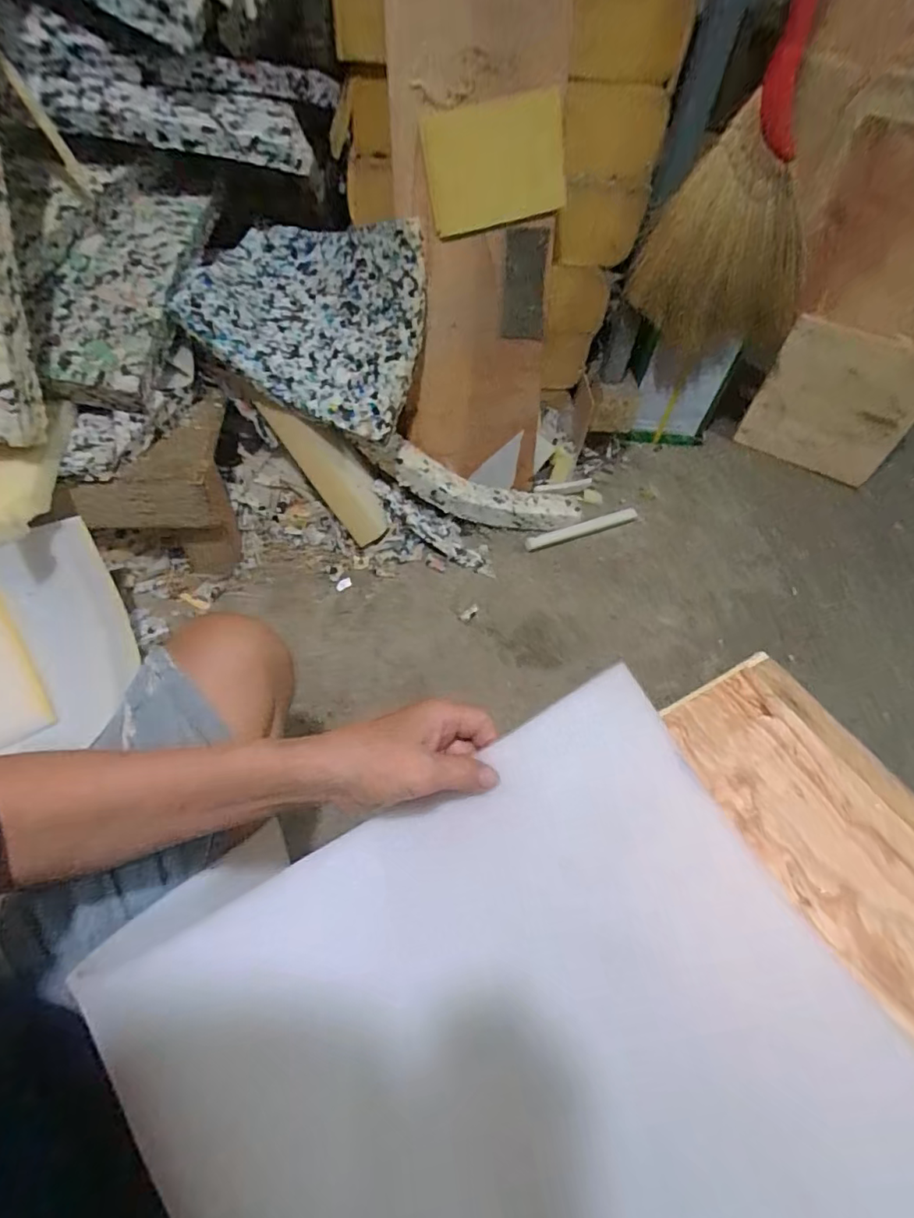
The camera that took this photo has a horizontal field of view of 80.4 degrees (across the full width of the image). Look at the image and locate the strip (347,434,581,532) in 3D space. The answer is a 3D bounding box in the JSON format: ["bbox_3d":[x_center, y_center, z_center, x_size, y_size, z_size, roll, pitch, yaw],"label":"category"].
[{"bbox_3d":[0.024,-0.229,1.040,0.460,0.091,0.072,15,50,-18],"label":"strip"}]

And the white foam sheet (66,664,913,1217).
[{"bbox_3d":[0.033,0.261,0.311,0.383,0.112,0.335,-24,59,-22],"label":"white foam sheet"}]

